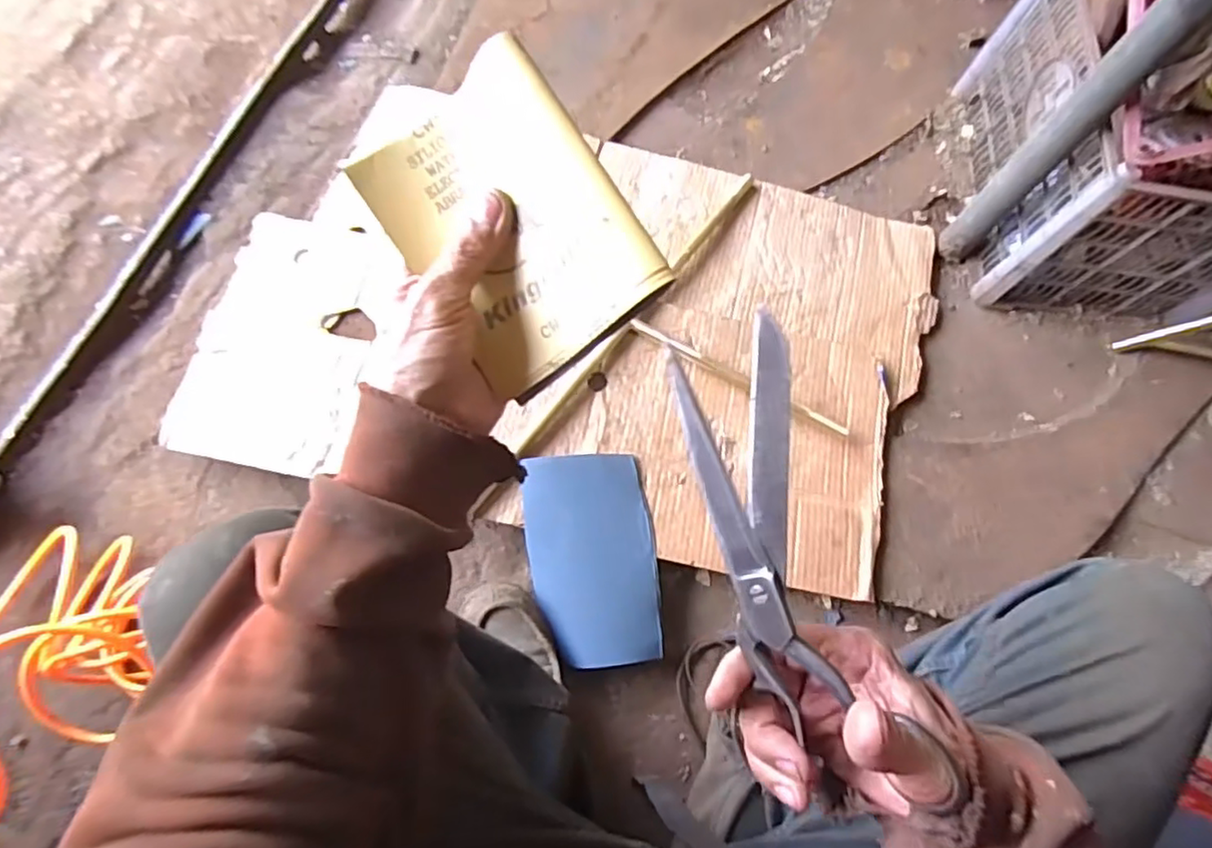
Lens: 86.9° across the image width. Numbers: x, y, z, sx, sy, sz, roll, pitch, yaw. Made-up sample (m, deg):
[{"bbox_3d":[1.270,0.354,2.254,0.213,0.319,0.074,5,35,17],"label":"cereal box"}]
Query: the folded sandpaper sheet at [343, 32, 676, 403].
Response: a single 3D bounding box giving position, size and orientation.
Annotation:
[{"bbox_3d":[-0.047,-0.094,0.304,0.104,0.022,0.138,-34,87,26],"label":"folded sandpaper sheet"}]

